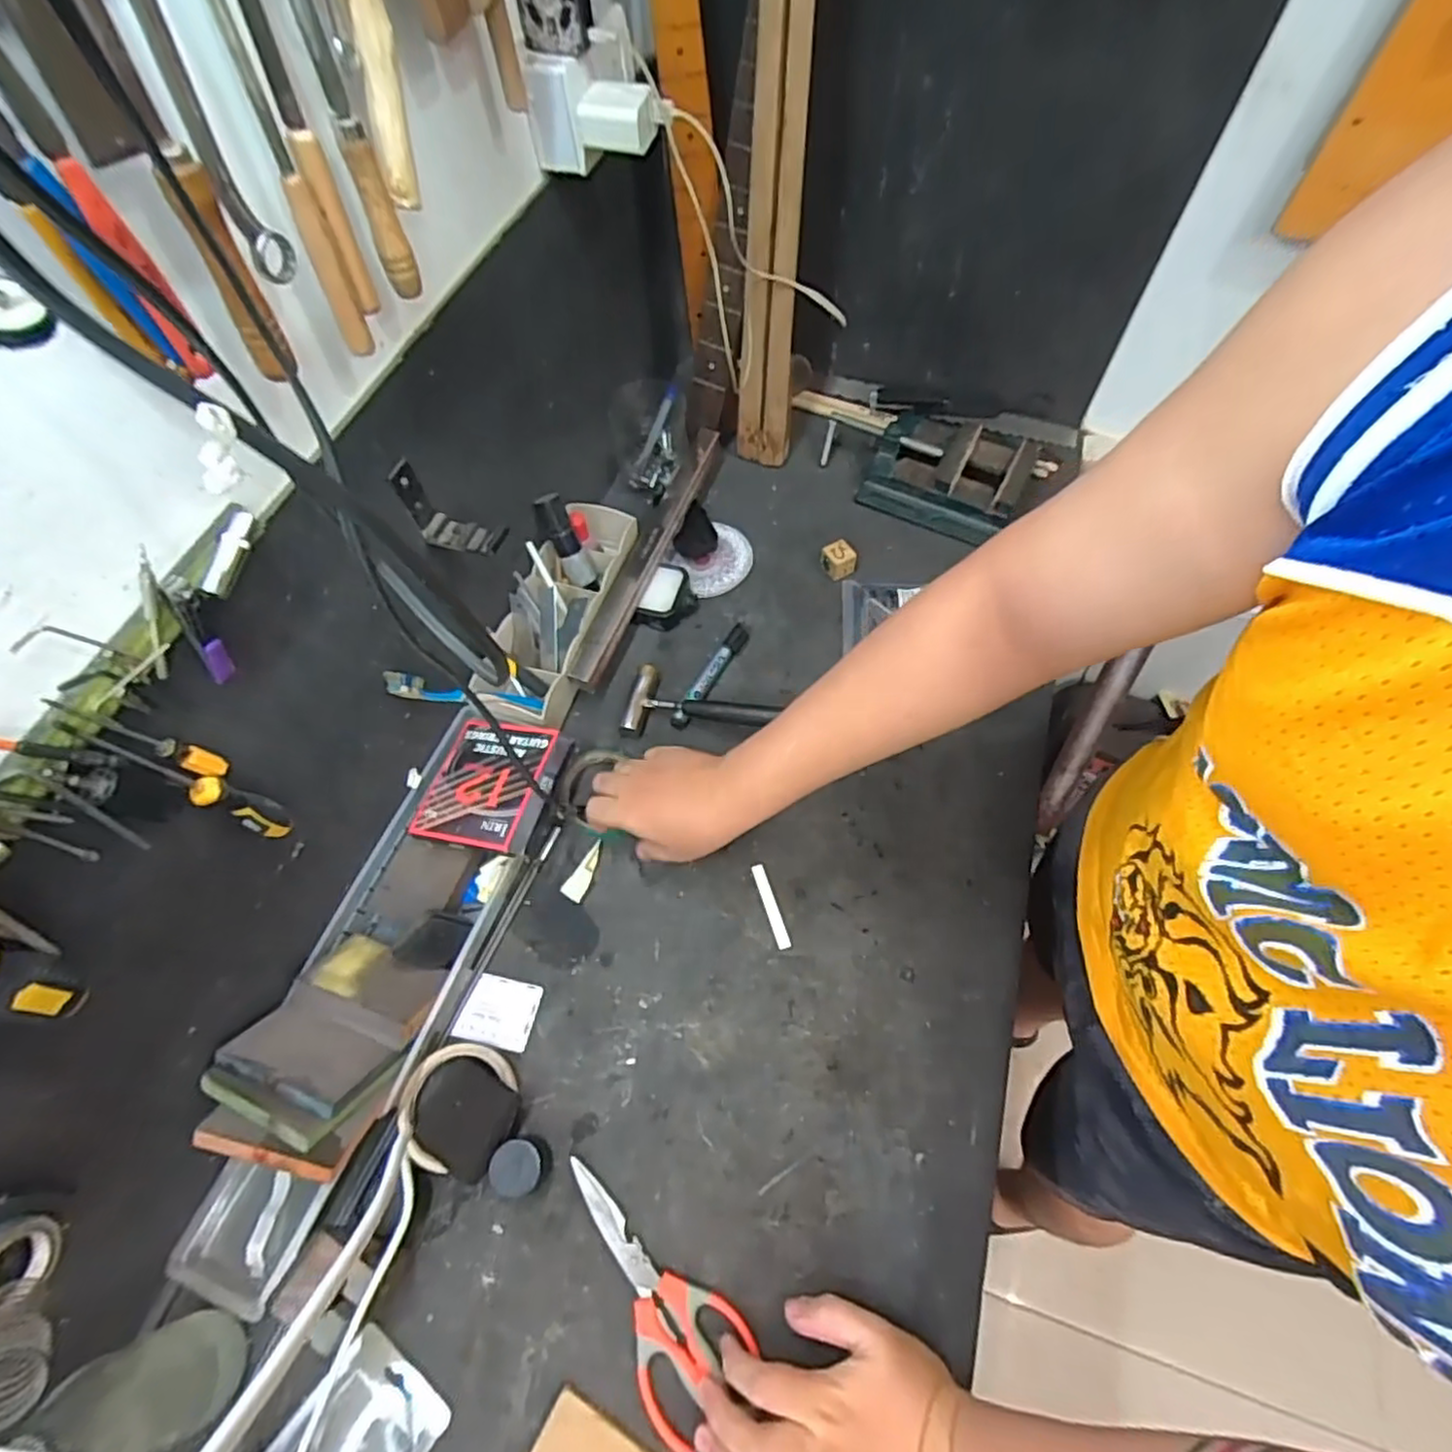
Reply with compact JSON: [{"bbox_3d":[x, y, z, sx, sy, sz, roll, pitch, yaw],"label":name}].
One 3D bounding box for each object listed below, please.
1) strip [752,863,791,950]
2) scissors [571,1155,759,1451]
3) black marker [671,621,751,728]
[{"bbox_3d":[0.042,0.168,0.639,0.012,0.005,0.080,-17,64,-7],"label":"strip"},{"bbox_3d":[-0.056,0.414,0.510,0.085,0.011,0.190,-34,65,-15],"label":"scissors"},{"bbox_3d":[-0.014,-0.058,0.756,0.025,0.017,0.147,25,66,13],"label":"black marker"}]

